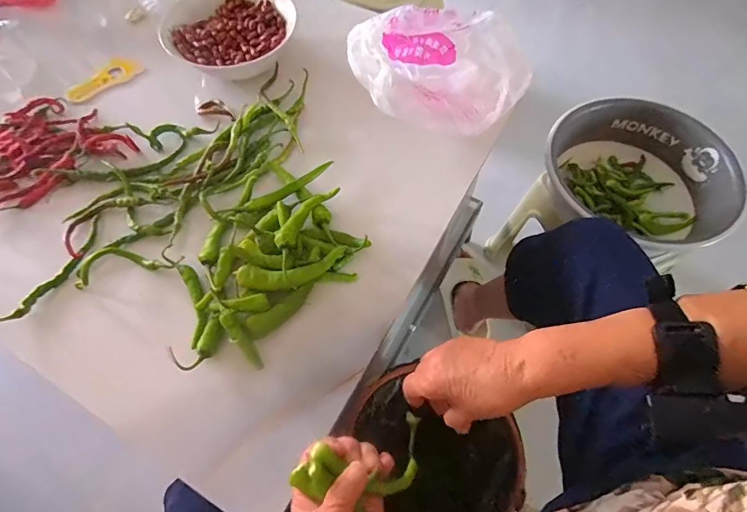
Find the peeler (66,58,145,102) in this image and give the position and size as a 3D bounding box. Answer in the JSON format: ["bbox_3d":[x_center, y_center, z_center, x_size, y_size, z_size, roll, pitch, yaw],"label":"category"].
[{"bbox_3d":[-0.418,-0.274,0.647,0.031,0.017,0.114,38,69,18],"label":"peeler"}]

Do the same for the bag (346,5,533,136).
[{"bbox_3d":[0.086,-0.248,0.559,0.225,0.099,0.138,6,63,4],"label":"bag"}]

